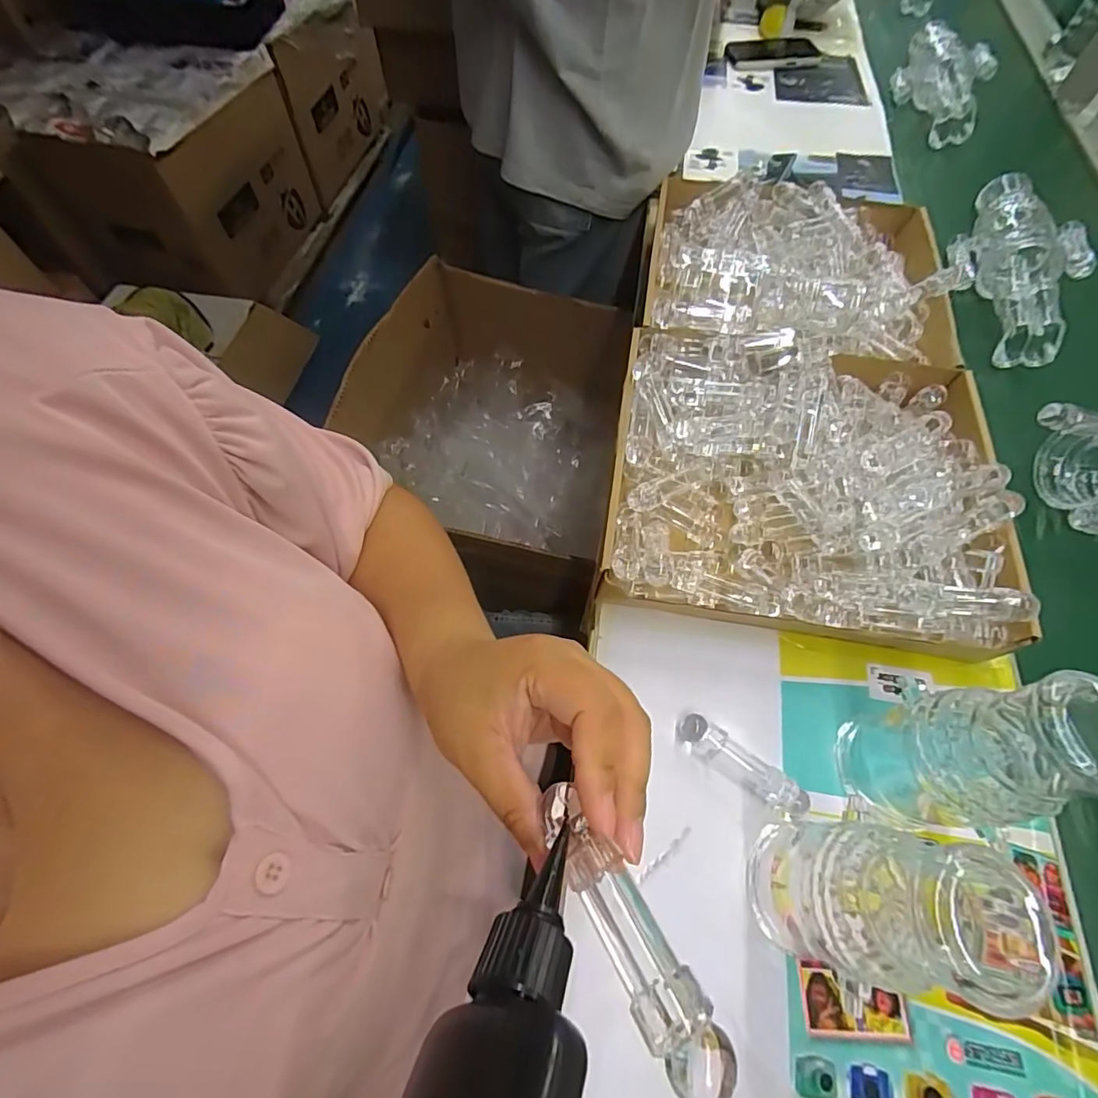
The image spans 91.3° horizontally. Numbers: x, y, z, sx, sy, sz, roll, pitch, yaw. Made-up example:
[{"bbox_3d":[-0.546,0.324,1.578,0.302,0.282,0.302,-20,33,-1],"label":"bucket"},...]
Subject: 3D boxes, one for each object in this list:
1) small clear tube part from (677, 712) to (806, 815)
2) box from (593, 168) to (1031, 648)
[{"bbox_3d":[0.136,0.152,0.381,0.093,0.021,0.020,33,67,16],"label":"small clear tube part"},{"bbox_3d":[0.239,-0.178,0.518,0.311,0.086,0.540,9,63,5],"label":"box"}]

